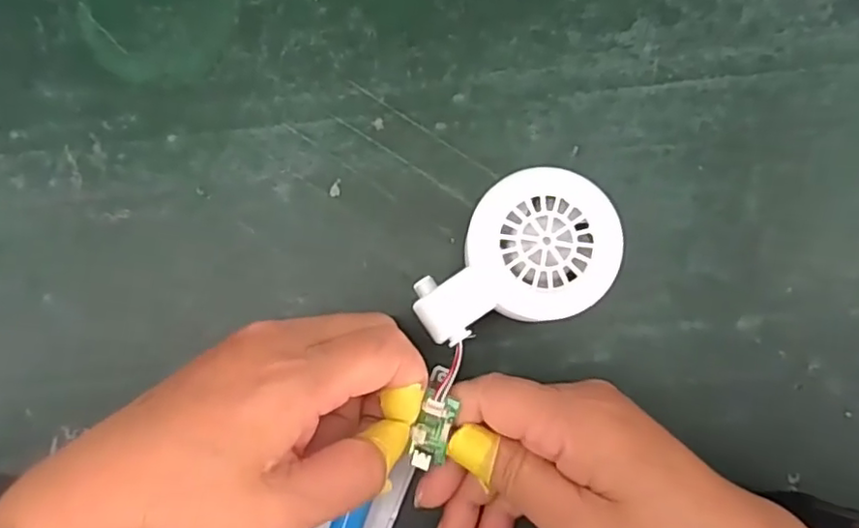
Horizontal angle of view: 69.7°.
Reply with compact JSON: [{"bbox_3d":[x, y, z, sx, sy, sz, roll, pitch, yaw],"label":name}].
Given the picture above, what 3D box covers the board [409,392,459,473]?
[{"bbox_3d":[0.002,0.068,0.247,0.014,0.006,0.030,16,106,3],"label":"board"}]

